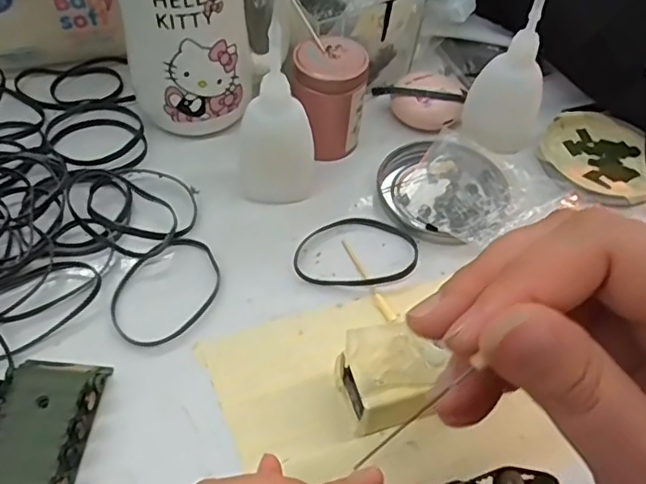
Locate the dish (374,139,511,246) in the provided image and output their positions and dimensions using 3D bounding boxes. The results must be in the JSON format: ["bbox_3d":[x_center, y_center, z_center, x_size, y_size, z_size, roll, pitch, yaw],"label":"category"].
[{"bbox_3d":[0.073,-0.033,0.371,0.079,0.009,0.077,2,53,-3],"label":"dish"}]

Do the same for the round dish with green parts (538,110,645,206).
[{"bbox_3d":[0.184,-0.056,0.400,0.076,0.013,0.078,2,53,-3],"label":"round dish with green parts"}]

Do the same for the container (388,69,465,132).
[{"bbox_3d":[0.072,-0.097,0.413,0.047,0.018,0.044,2,53,-3],"label":"container"}]

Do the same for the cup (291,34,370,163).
[{"bbox_3d":[0.004,-0.090,0.377,0.044,0.061,0.042,2,53,-3],"label":"cup"}]

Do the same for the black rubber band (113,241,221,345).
[{"bbox_3d":[-0.083,0.024,0.320,0.048,0.005,0.067,30,57,13],"label":"black rubber band"}]

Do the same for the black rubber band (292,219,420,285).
[{"bbox_3d":[0.019,0.005,0.343,0.071,0.004,0.046,2,53,-3],"label":"black rubber band"}]

